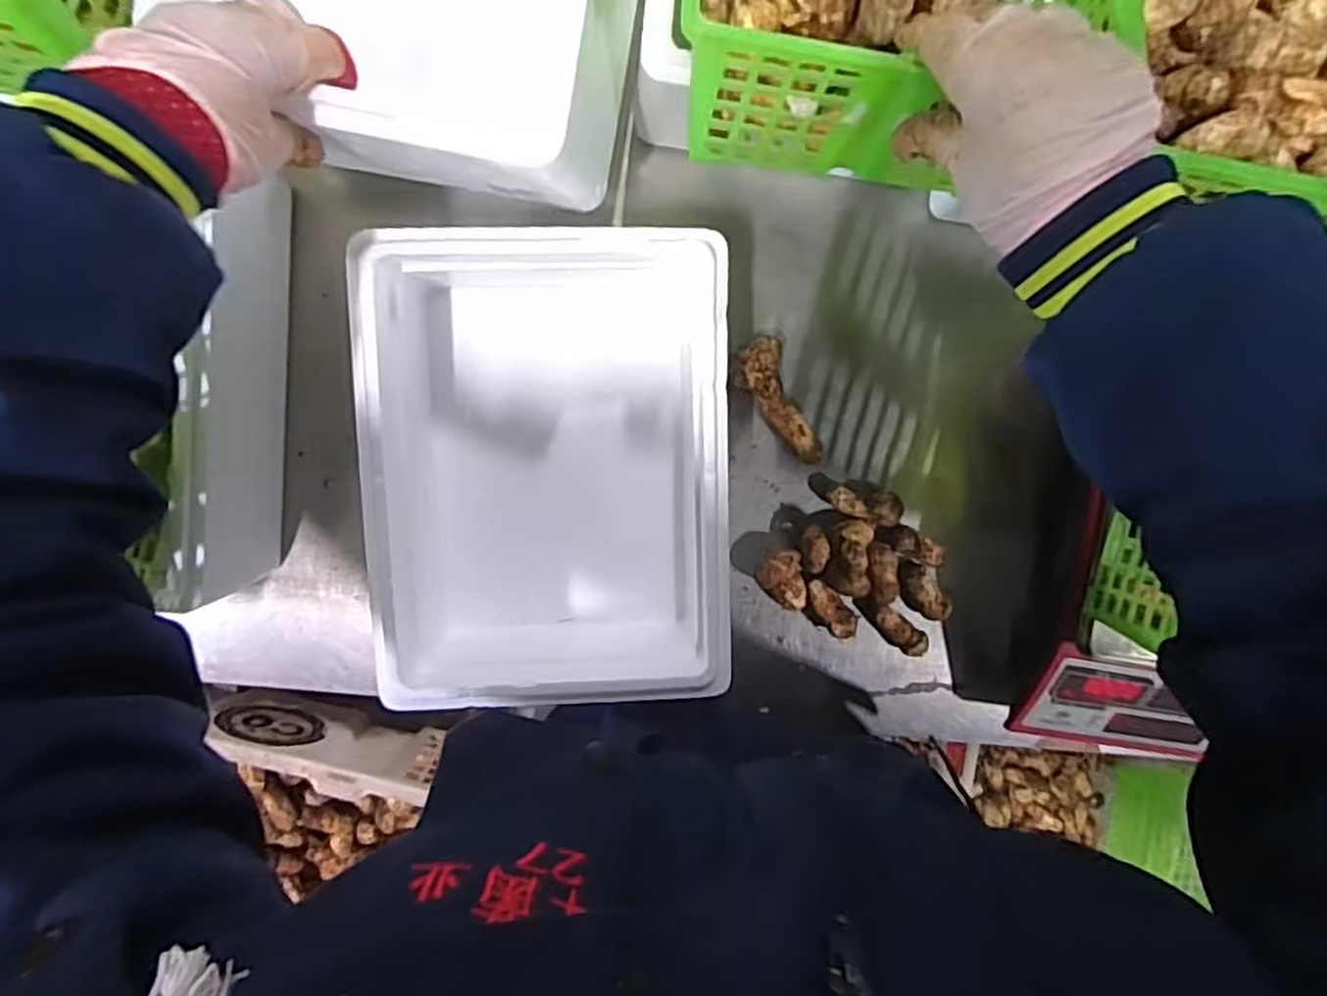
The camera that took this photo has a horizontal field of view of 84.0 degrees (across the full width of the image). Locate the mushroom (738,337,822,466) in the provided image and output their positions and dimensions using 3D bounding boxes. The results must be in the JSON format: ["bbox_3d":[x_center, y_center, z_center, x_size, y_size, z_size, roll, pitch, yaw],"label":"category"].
[{"bbox_3d":[0.089,-0.070,0.571,0.042,0.038,0.107,-29,98,-1],"label":"mushroom"}]

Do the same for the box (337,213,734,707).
[{"bbox_3d":[-0.076,-0.018,0.520,0.224,0.120,0.304,-2,97,-4],"label":"box"}]

